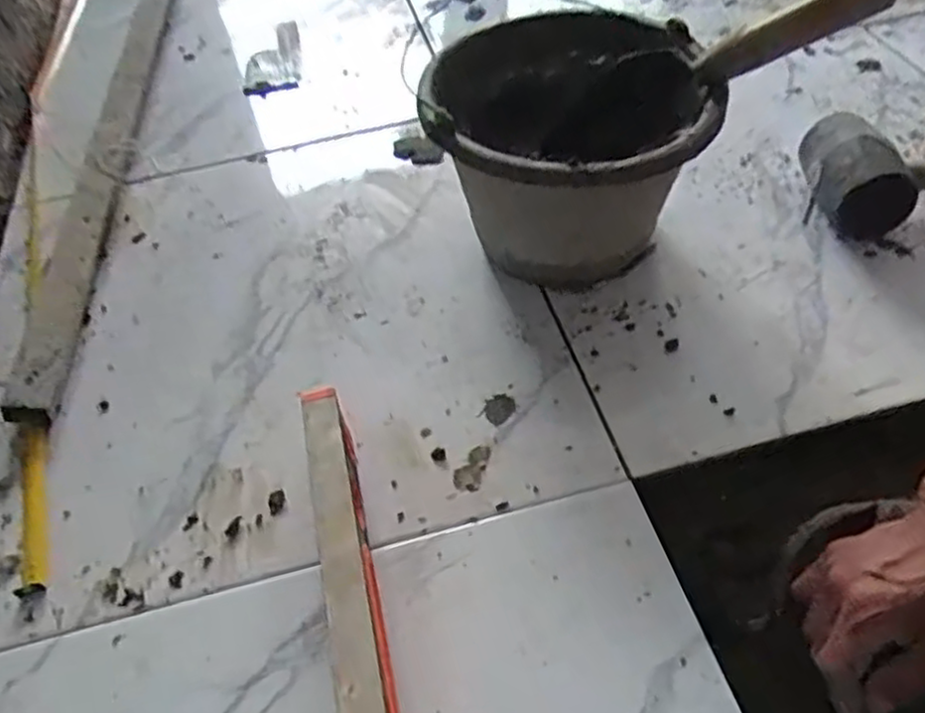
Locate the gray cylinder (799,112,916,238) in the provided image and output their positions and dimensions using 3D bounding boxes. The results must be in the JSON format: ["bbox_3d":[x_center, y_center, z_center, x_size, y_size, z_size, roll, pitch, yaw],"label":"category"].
[{"bbox_3d":[0.346,-0.160,0.647,0.068,0.079,0.102,-3,49,4],"label":"gray cylinder"}]

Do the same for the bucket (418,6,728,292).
[{"bbox_3d":[0.082,-0.170,0.628,0.209,0.163,0.241,-6,49,1],"label":"bucket"}]

